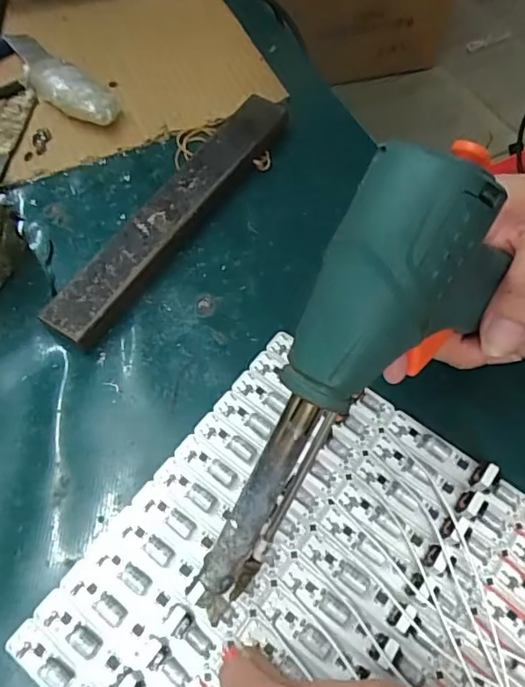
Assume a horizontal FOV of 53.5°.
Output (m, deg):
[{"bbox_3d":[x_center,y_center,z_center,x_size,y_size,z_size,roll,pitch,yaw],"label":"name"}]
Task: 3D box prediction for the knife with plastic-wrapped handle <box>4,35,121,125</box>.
[{"bbox_3d":[-0.145,-0.183,0.359,0.116,0.025,0.031,41,70,18],"label":"knife with plastic-wrapped handle"}]

